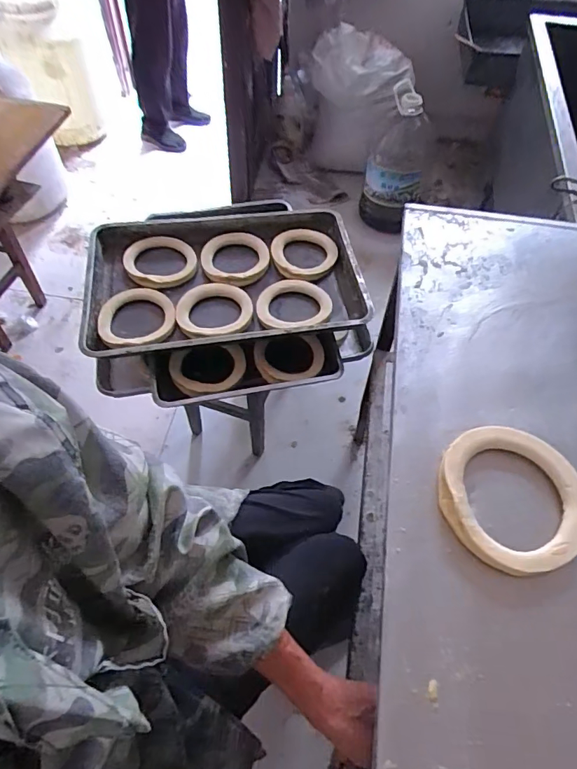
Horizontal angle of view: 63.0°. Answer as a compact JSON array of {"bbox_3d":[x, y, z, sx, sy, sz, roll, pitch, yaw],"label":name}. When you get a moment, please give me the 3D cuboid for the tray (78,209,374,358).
[{"bbox_3d":[-0.145,-0.244,1.077,0.604,0.068,0.447,-8,50,-7],"label":"tray"}]

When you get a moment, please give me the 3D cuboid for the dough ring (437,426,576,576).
[{"bbox_3d":[0.244,0.123,0.521,0.150,0.028,0.158,1,54,-2],"label":"dough ring"}]

